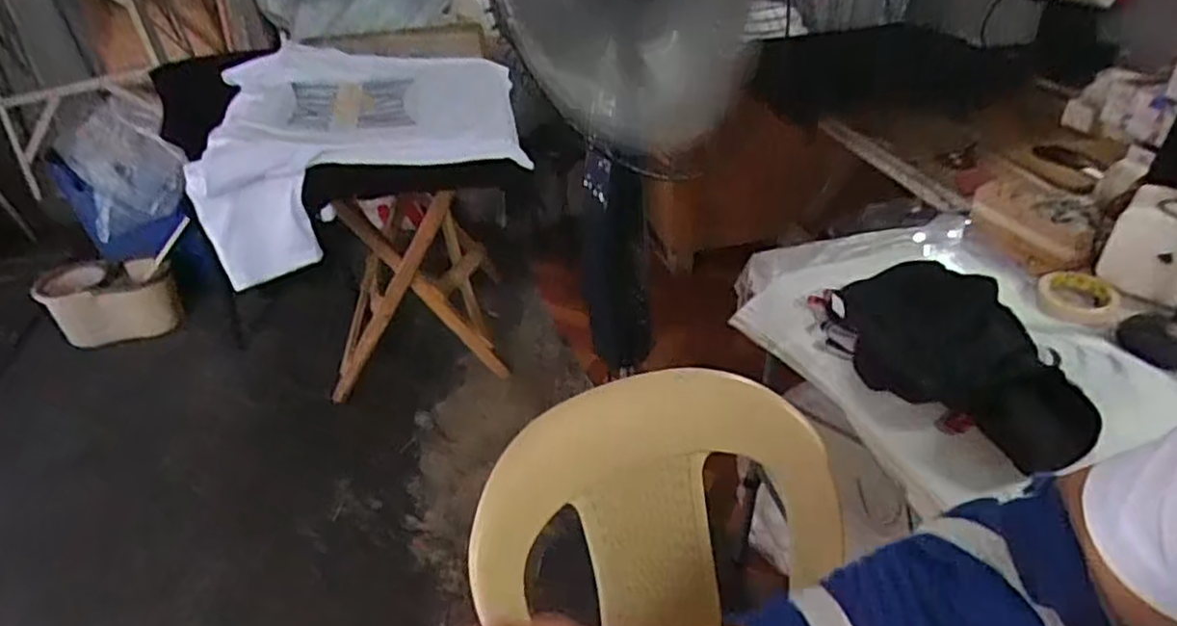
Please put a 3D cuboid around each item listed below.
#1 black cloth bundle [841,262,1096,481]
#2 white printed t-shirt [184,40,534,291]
[{"bbox_3d":[0.429,0.031,0.897,0.189,0.070,0.400,-7,34,-4],"label":"black cloth bundle"},{"bbox_3d":[-0.534,-0.366,1.621,0.648,0.306,0.534,-5,35,-4],"label":"white printed t-shirt"}]

